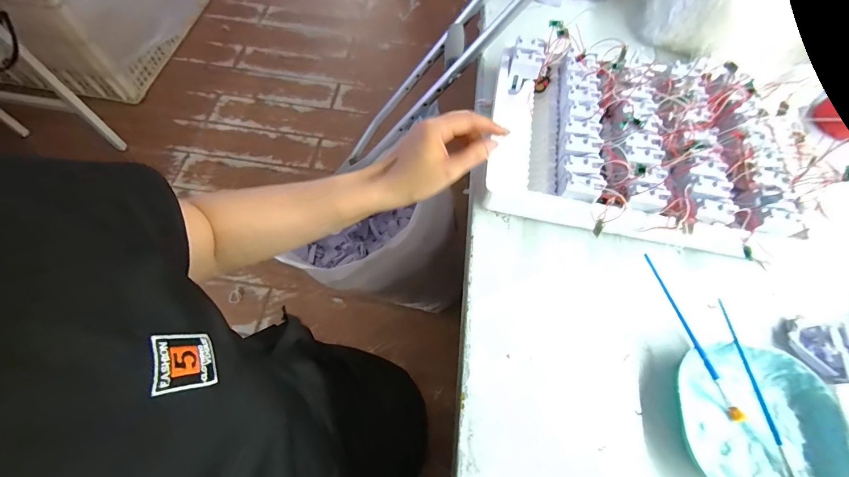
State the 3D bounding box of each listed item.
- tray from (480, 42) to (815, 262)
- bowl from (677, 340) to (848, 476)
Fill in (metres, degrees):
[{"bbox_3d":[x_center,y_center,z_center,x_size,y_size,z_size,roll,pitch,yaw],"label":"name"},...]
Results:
[{"bbox_3d":[0.246,-0.117,0.421,0.345,0.062,0.253,9,64,1],"label":"tray"},{"bbox_3d":[0.291,0.161,0.311,0.117,0.031,0.132,18,64,5],"label":"bowl"}]

